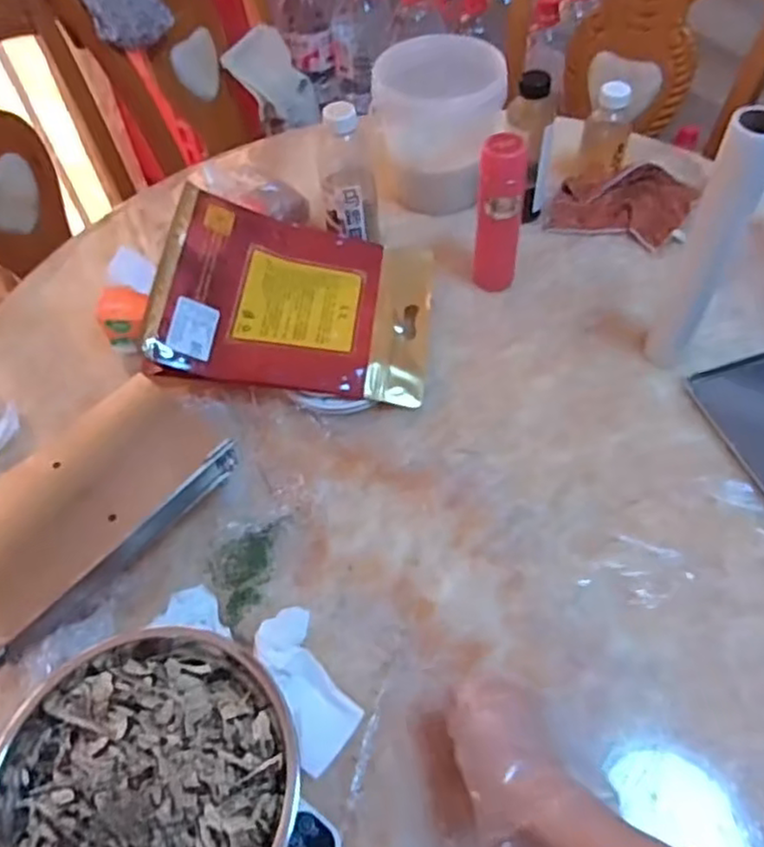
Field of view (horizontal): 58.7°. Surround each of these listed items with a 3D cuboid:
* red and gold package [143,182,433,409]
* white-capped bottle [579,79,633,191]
[{"bbox_3d":[-0.102,-0.167,0.852,0.363,0.074,0.277,9,59,-7],"label":"red and gold package"},{"bbox_3d":[0.321,-0.406,0.967,0.069,0.146,0.081,7,56,9],"label":"white-capped bottle"}]

